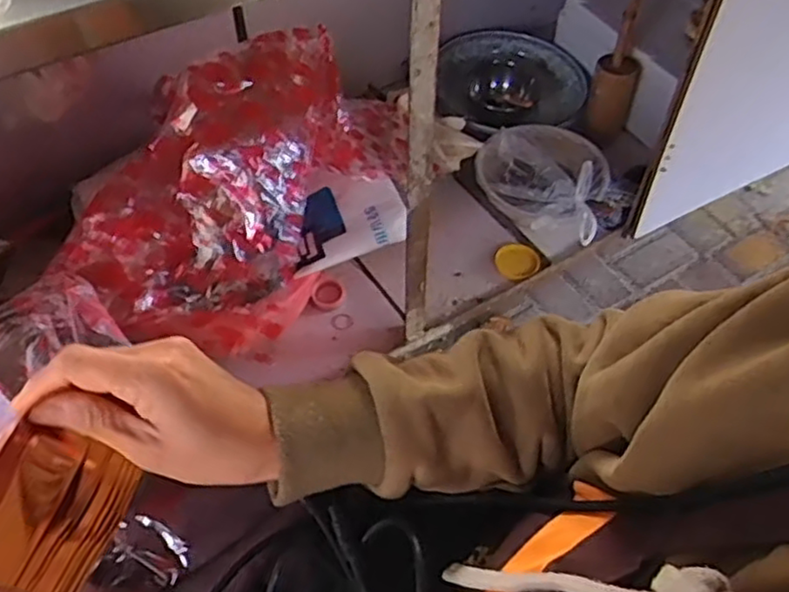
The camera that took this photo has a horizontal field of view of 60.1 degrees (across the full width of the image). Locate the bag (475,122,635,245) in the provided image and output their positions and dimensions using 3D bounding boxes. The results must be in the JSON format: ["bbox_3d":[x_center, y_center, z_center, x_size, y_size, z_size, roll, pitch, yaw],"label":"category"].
[{"bbox_3d":[0.316,-0.230,1.357,0.296,0.080,0.246,26,57,17],"label":"bag"}]

